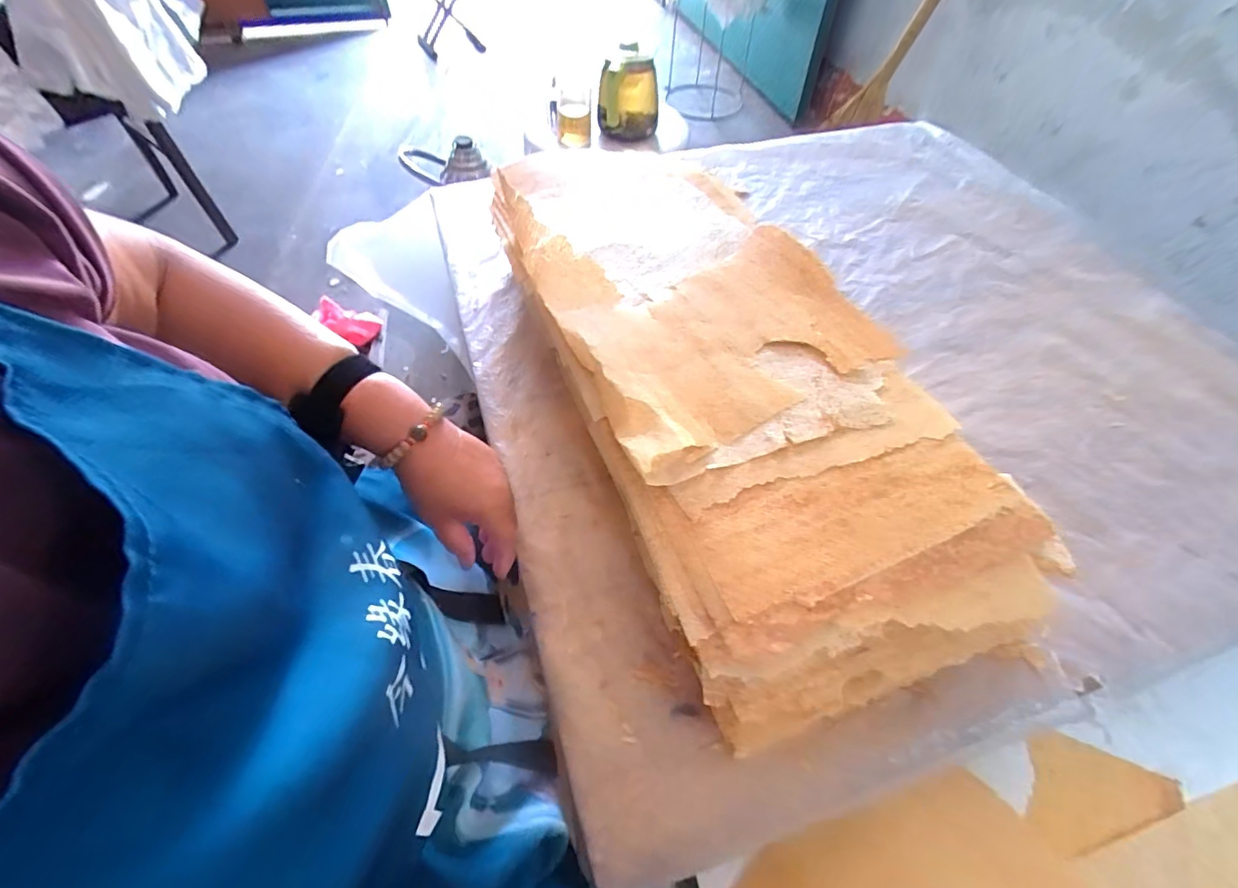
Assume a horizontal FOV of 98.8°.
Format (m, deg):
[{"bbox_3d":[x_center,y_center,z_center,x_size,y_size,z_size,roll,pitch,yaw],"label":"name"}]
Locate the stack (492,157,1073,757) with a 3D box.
[{"bbox_3d":[0.087,-0.084,0.563,0.294,0.162,0.686,-19,57,-13],"label":"stack"}]

